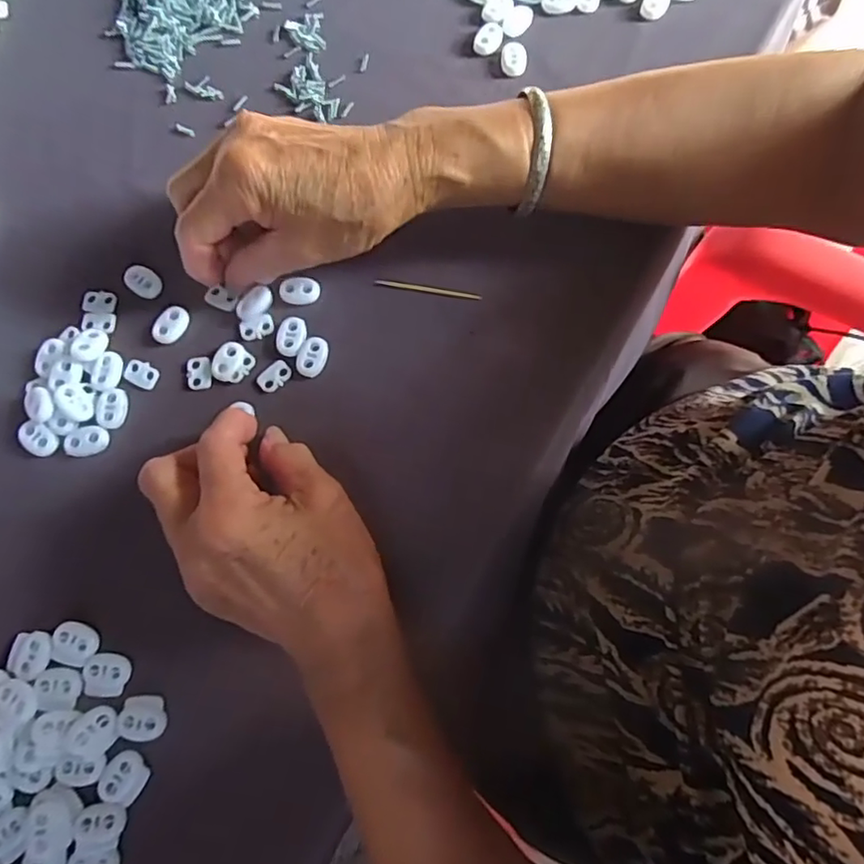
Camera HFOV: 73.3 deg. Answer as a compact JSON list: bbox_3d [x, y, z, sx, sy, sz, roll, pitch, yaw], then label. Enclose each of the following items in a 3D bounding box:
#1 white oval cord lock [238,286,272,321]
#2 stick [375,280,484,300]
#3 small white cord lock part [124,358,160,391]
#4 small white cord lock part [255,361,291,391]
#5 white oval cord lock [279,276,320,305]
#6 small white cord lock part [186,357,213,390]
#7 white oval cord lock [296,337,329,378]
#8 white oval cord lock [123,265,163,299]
[{"bbox_3d":[-0.101,-0.072,0.328,0.022,0.004,0.014,-28,94,4],"label":"white oval cord lock"},{"bbox_3d":[-0.002,-0.082,0.331,0.060,0.004,0.004,9,76,4],"label":"stick"},{"bbox_3d":[-0.161,-0.033,0.321,0.019,0.004,0.014,25,77,7],"label":"small white cord lock part"},{"bbox_3d":[-0.087,-0.031,0.320,0.014,0.004,0.019,36,79,10],"label":"small white cord lock part"},{"bbox_3d":[-0.075,-0.081,0.330,0.023,0.004,0.015,-4,75,0],"label":"white oval cord lock"},{"bbox_3d":[-0.129,-0.033,0.321,0.015,0.004,0.018,-7,75,-1],"label":"small white cord lock part"},{"bbox_3d":[-0.066,-0.042,0.321,0.016,0.004,0.022,20,77,6],"label":"white oval cord lock"},{"bbox_3d":[-0.166,-0.087,0.333,0.022,0.004,0.016,34,78,9],"label":"white oval cord lock"}]

